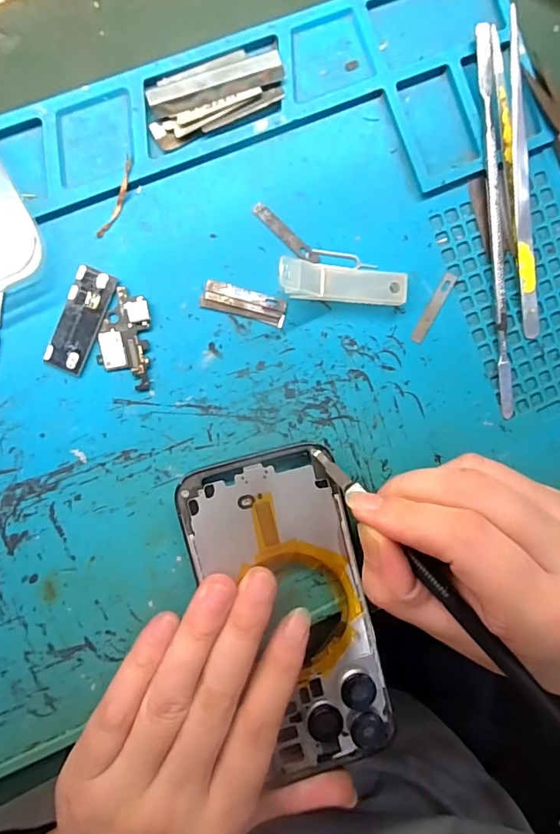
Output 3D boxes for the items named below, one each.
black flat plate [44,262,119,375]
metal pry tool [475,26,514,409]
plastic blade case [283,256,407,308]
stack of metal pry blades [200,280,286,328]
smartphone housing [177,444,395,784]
[{"bbox_3d":[-0.083,-0.040,0.195,0.017,0.004,0.044,22,91,-9],"label":"black flat plate"},{"bbox_3d":[0.099,-0.085,0.216,0.007,0.007,0.169,-8,96,-7],"label":"metal pry tool"},{"bbox_3d":[0.027,-0.057,0.201,0.059,0.010,0.015,1,95,-20],"label":"plastic blade case"},{"bbox_3d":[-0.015,-0.050,0.205,0.036,0.004,0.012,13,93,-8],"label":"stack of metal pry blades"},{"bbox_3d":[0.008,0.086,0.210,0.069,0.007,0.143,-19,94,-6],"label":"smartphone housing"}]

